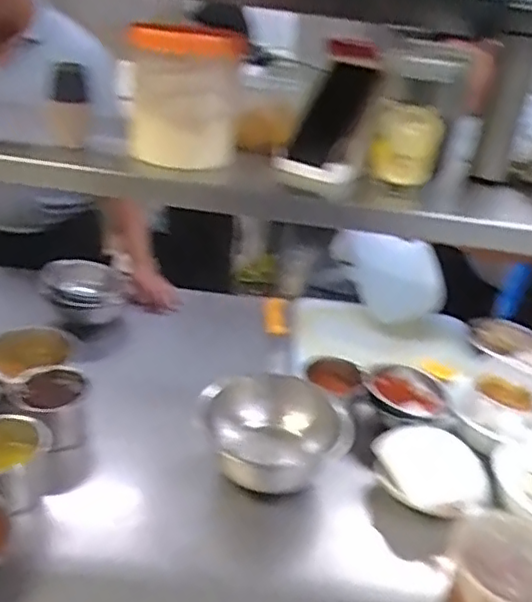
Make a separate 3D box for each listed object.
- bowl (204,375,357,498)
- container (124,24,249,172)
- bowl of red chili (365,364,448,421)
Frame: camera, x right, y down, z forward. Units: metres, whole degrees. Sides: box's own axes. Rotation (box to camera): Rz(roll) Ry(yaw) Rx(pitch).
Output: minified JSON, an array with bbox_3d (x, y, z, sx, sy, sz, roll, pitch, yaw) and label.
[{"bbox_3d":[0.009,0.217,1.017,0.188,0.131,0.196,-5,30,-22],"label":"bowl"},{"bbox_3d":[-0.108,-0.258,0.832,0.139,0.157,0.156,-1,29,-16],"label":"container"},{"bbox_3d":[0.265,0.166,1.161,0.136,0.043,0.113,20,30,22],"label":"bowl of red chili"}]

